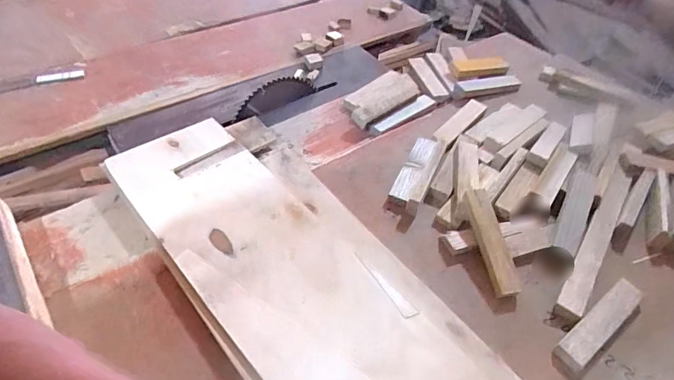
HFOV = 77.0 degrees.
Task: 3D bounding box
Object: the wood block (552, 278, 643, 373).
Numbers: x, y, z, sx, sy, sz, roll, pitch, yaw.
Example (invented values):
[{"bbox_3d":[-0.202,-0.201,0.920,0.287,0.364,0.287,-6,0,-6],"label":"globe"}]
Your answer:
[{"bbox_3d":[0.335,0.167,0.536,0.165,0.016,0.033,-28,56,-26],"label":"wood block"}]

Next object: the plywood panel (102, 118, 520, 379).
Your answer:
[{"bbox_3d":[-0.068,0.097,0.578,0.251,0.015,0.639,-30,56,-28],"label":"plywood panel"}]

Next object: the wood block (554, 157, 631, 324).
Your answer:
[{"bbox_3d":[0.386,0.066,0.627,0.036,0.024,0.318,31,53,21],"label":"wood block"}]

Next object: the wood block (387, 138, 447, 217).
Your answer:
[{"bbox_3d":[0.136,-0.033,0.703,0.054,0.034,0.156,22,50,14],"label":"wood block"}]

